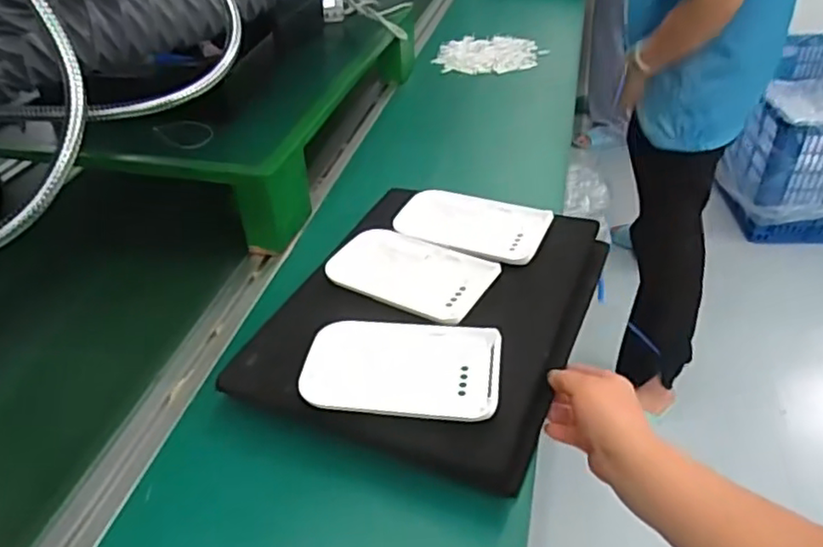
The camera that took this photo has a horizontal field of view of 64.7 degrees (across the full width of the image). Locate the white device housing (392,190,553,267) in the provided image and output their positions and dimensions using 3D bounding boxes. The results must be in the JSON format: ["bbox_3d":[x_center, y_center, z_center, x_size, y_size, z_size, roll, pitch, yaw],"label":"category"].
[{"bbox_3d":[0.063,-0.053,0.690,0.150,0.012,0.098,15,41,20],"label":"white device housing"}]

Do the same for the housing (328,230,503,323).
[{"bbox_3d":[-0.001,-0.003,0.630,0.154,0.014,0.096,18,42,23],"label":"housing"}]

